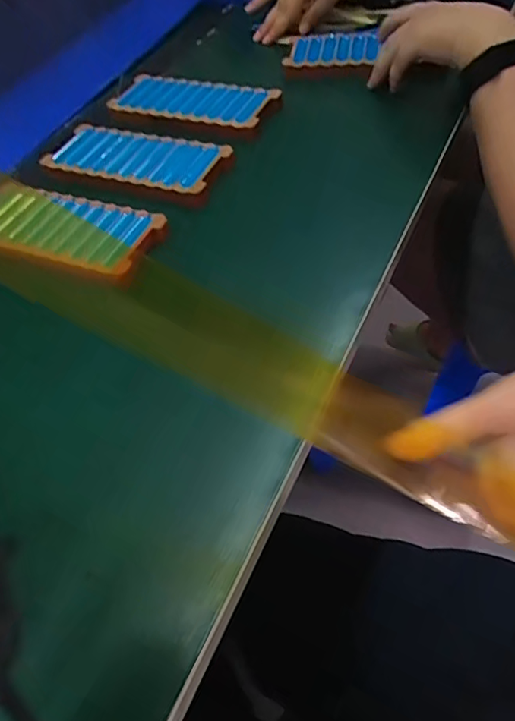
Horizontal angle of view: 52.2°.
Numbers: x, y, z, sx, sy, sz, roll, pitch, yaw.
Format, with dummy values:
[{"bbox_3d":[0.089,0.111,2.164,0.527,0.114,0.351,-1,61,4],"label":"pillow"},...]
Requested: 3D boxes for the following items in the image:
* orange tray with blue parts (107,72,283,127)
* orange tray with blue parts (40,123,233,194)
[{"bbox_3d":[-0.070,-0.277,0.558,0.177,0.009,0.081,18,56,21],"label":"orange tray with blue parts"},{"bbox_3d":[-0.114,-0.192,0.500,0.170,0.014,0.079,15,55,19],"label":"orange tray with blue parts"}]

